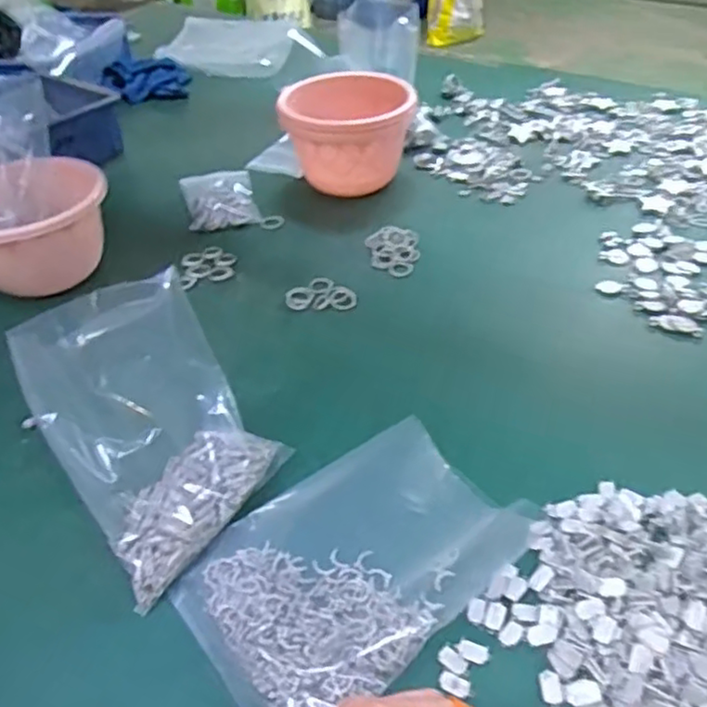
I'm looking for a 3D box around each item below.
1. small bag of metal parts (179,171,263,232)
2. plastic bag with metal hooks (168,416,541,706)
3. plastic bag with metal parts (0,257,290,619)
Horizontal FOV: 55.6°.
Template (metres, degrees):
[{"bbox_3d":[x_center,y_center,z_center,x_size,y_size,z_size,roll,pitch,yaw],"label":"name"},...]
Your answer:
[{"bbox_3d":[-0.149,-0.175,0.747,0.075,0.024,0.105,-12,41,-11],"label":"small bag of metal parts"},{"bbox_3d":[0.002,0.122,0.401,0.195,0.017,0.127,-28,47,-27],"label":"plastic bag with metal hooks"},{"bbox_3d":[-0.118,0.044,0.419,0.128,0.070,0.171,-31,93,-36],"label":"plastic bag with metal parts"}]

